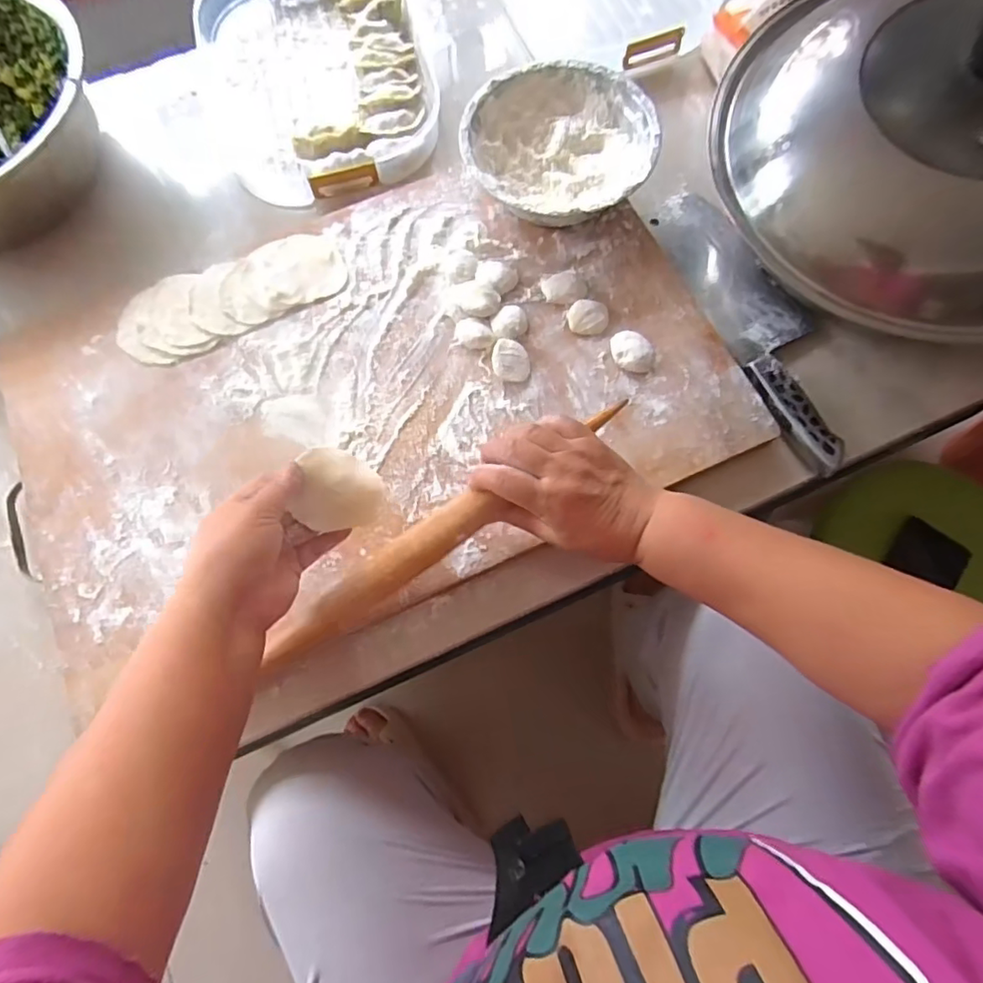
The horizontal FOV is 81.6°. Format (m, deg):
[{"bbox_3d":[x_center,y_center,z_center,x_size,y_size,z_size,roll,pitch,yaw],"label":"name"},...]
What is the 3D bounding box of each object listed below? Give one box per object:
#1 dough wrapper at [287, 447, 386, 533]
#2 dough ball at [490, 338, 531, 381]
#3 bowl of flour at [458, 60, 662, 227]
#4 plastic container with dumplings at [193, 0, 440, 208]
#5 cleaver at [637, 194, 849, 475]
[{"bbox_3d":[-0.104,-0.001,0.395,0.058,0.009,0.055,4,88,-20],"label":"dough wrapper"},{"bbox_3d":[0.016,-0.109,0.471,0.030,0.010,0.037,-3,73,1],"label":"dough ball"},{"bbox_3d":[0.059,-0.293,0.503,0.155,0.056,0.157,0,73,1],"label":"bowl of flour"},{"bbox_3d":[-0.180,-0.435,0.593,0.224,0.046,0.310,-18,74,-4],"label":"plastic container with dumplings"},{"bbox_3d":[0.229,-0.150,0.494,0.077,0.029,0.285,-21,74,-5],"label":"cleaver"}]

